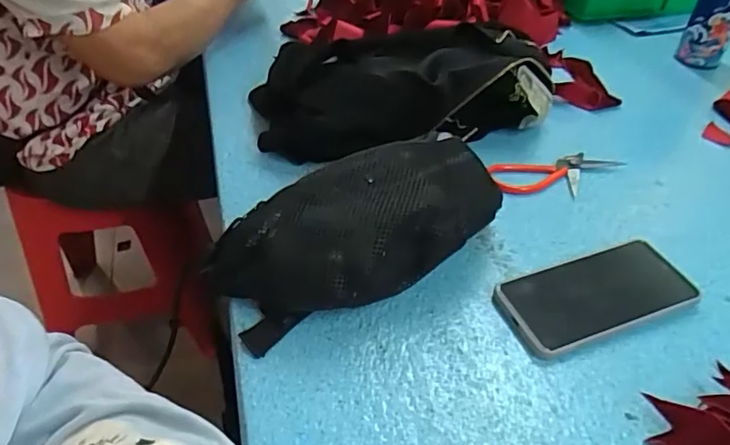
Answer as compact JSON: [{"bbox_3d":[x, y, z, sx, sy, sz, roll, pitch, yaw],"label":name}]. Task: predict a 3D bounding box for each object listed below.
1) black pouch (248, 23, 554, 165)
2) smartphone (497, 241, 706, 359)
[{"bbox_3d":[0.047,-0.158,0.643,0.359,0.095,0.181,-2,43,-5],"label":"black pouch"},{"bbox_3d":[0.198,0.062,0.465,0.162,0.018,0.078,-13,45,-15],"label":"smartphone"}]

